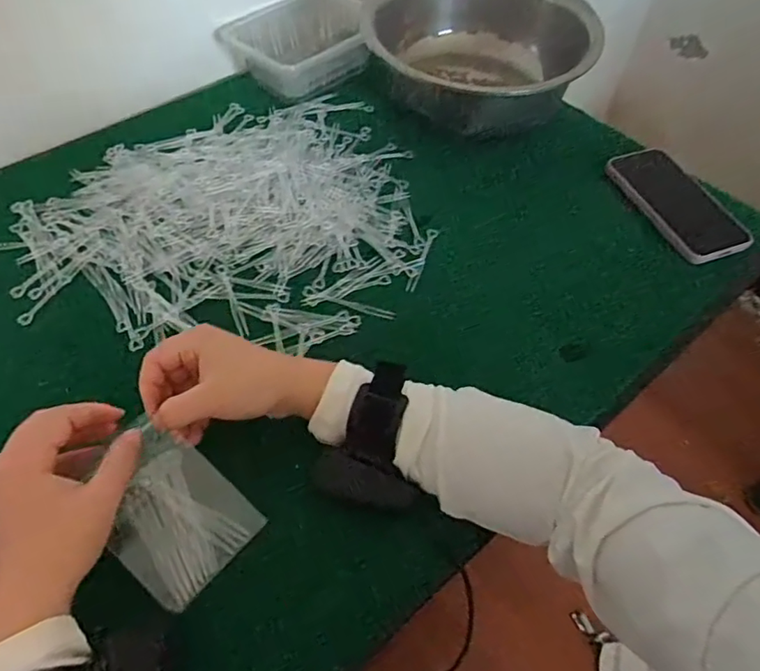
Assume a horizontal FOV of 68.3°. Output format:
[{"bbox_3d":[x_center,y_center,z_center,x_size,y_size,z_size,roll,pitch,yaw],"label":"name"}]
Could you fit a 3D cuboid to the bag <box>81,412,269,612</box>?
[{"bbox_3d":[-0.144,0.118,0.381,0.109,0.004,0.080,45,64,4],"label":"bag"}]

